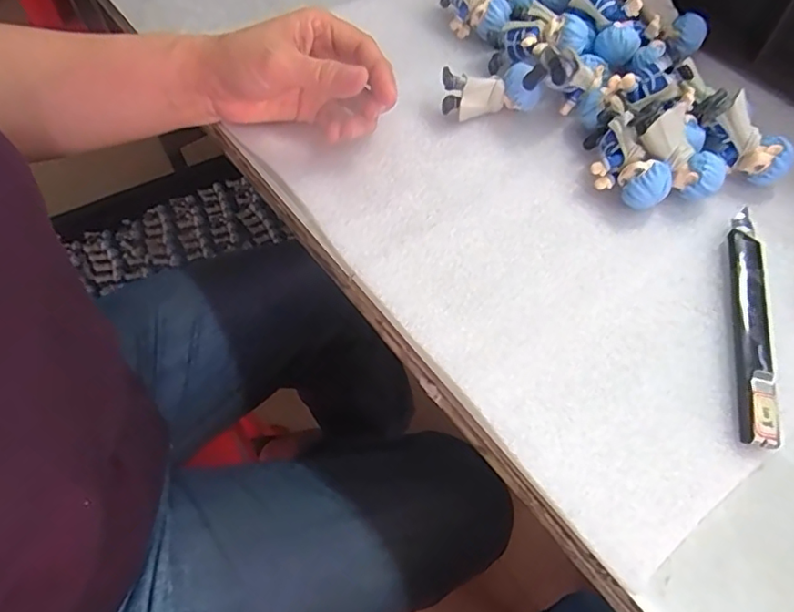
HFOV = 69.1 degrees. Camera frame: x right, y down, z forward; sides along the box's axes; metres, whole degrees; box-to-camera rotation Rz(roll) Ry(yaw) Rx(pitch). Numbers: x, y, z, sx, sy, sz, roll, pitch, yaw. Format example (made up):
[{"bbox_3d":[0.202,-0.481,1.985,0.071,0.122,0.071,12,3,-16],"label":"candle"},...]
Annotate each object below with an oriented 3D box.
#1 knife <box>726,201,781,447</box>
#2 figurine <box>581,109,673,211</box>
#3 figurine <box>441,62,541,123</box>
[{"bbox_3d":[0.179,0.004,0.292,0.015,0.012,0.136,12,60,7],"label":"knife"},{"bbox_3d":[0.127,-0.082,0.333,0.029,0.030,0.063,-20,61,-12],"label":"figurine"},{"bbox_3d":[0.058,-0.135,0.367,0.056,0.027,0.028,-5,59,-3],"label":"figurine"}]

